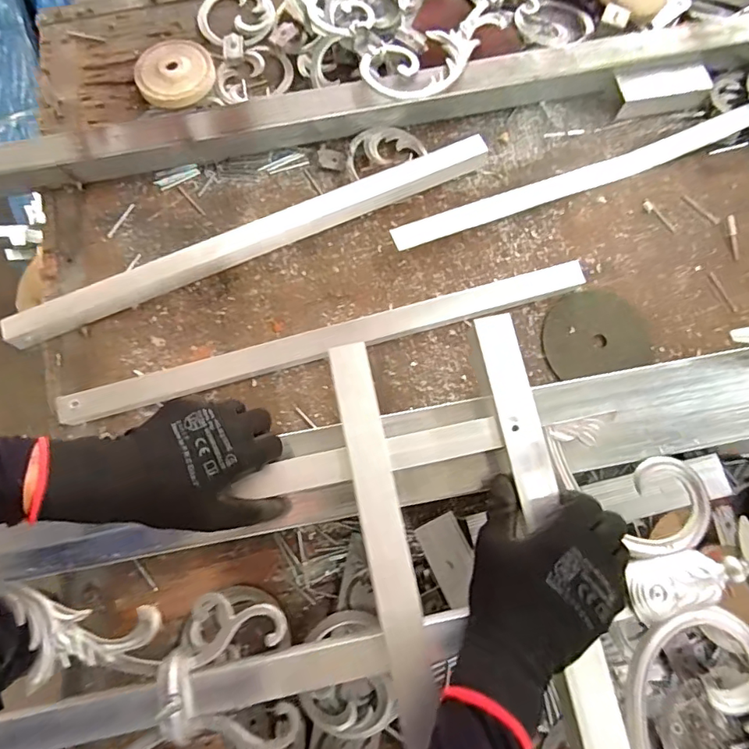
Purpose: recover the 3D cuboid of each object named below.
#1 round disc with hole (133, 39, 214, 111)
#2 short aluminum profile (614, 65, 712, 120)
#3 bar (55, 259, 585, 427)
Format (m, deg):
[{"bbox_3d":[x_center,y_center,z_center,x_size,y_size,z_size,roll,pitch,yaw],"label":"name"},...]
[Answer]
[{"bbox_3d":[-0.255,-0.387,0.633,0.096,0.020,0.111,-16,75,-4],"label":"round disc with hole"},{"bbox_3d":[0.352,-0.349,0.609,0.125,0.037,0.043,-13,75,-3],"label":"short aluminum profile"},{"bbox_3d":[-0.044,-0.032,0.522,0.540,0.032,0.031,-16,75,-4],"label":"bar"}]

